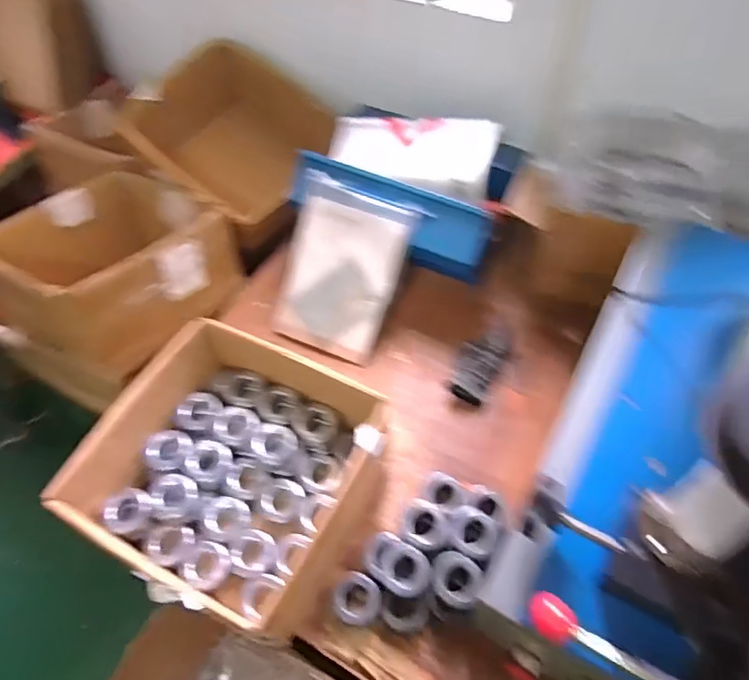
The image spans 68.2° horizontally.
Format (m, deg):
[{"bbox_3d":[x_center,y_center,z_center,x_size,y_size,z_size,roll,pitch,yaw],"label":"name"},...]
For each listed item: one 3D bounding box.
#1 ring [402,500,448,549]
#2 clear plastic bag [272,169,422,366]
[{"bbox_3d":[0.069,0.249,0.752,0.059,0.024,0.066,7,58,9],"label":"ring"},{"bbox_3d":[-0.062,-0.116,0.953,0.203,0.016,0.275,23,104,13],"label":"clear plastic bag"}]

